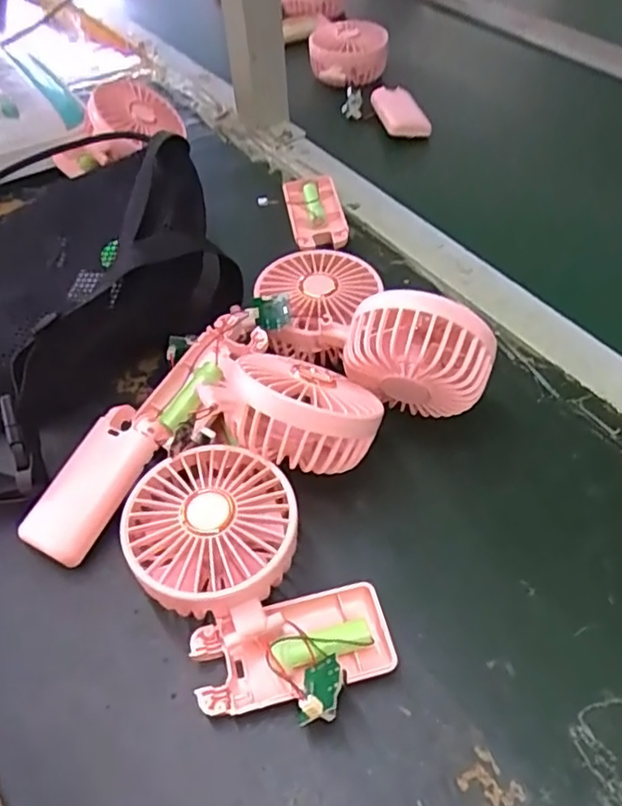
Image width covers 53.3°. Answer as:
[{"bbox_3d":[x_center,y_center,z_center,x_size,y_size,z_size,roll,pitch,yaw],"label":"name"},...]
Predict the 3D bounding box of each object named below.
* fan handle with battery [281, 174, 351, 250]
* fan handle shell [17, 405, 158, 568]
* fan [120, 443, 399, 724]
[{"bbox_3d":[0.004,-0.165,0.533,0.048,0.022,0.085,-9,52,-3],"label":"fan handle with battery"},{"bbox_3d":[-0.123,0.046,0.352,0.041,0.013,0.090,24,72,21],"label":"fan handle shell"},{"bbox_3d":[-0.033,0.090,0.313,0.094,0.046,0.148,-36,58,-21],"label":"fan"}]

